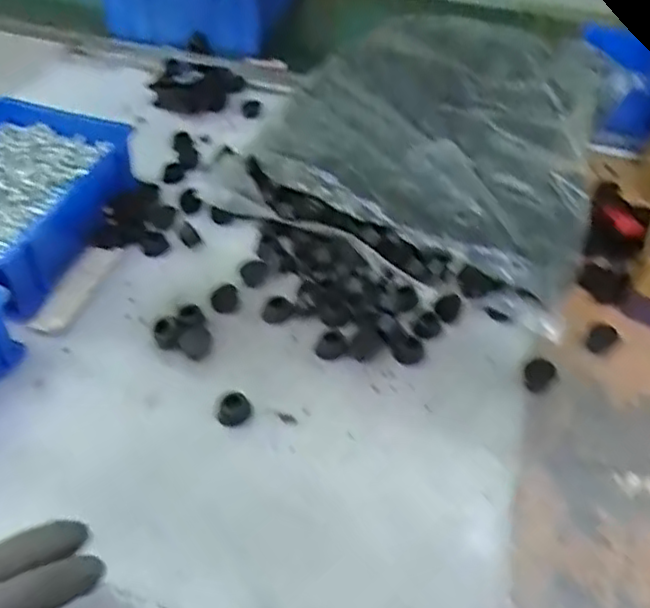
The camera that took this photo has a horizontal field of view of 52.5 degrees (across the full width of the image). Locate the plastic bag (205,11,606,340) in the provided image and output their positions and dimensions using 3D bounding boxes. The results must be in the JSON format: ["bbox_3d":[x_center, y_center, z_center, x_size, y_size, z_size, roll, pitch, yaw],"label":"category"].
[{"bbox_3d":[0.119,-0.181,0.655,0.330,0.084,0.372,22,50,18],"label":"plastic bag"}]

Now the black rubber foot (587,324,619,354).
[{"bbox_3d":[0.214,0.028,0.508,0.018,0.008,0.028,33,54,26],"label":"black rubber foot"}]

